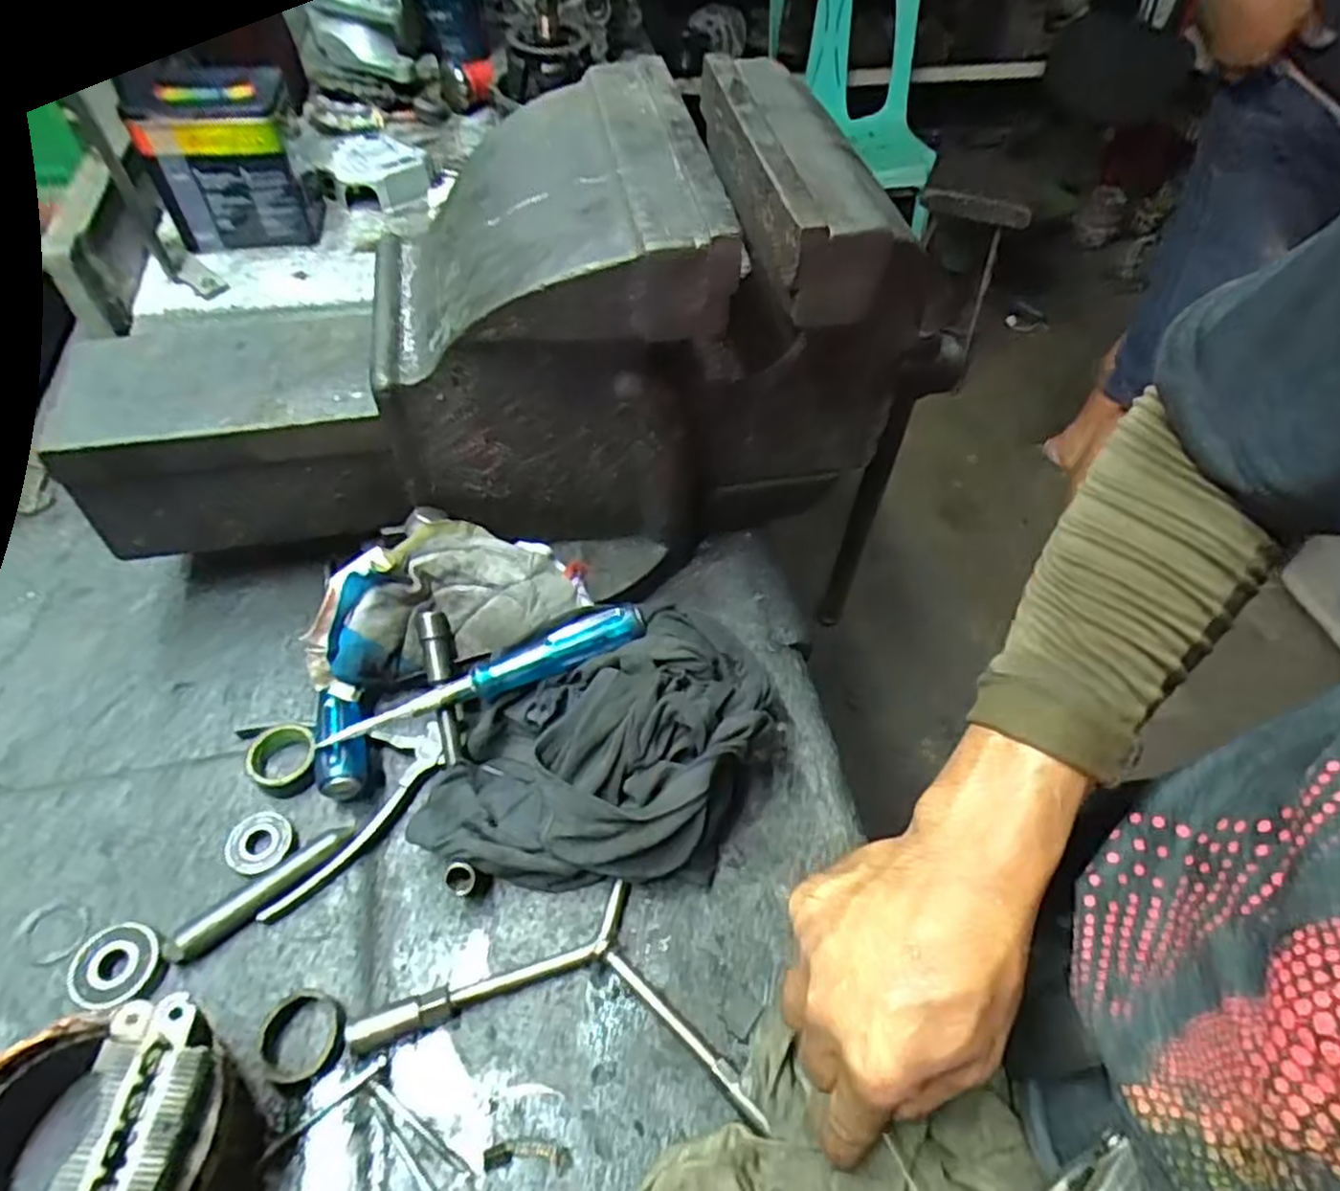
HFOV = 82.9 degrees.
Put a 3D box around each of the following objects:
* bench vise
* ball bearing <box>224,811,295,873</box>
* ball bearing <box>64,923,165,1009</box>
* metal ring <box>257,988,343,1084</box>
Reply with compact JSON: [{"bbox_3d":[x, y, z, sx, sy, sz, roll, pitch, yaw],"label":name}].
[{"bbox_3d":[-0.081,-0.150,0.492,0.543,0.275,0.185,-2,54,-5],"label":"bench vise"},{"bbox_3d":[-0.234,0.142,0.434,0.038,0.016,0.036,7,54,1],"label":"ball bearing"},{"bbox_3d":[-0.284,0.191,0.391,0.043,0.017,0.039,11,54,4],"label":"ball bearing"},{"bbox_3d":[-0.182,0.217,0.375,0.038,0.014,0.040,2,54,-2],"label":"metal ring"}]

